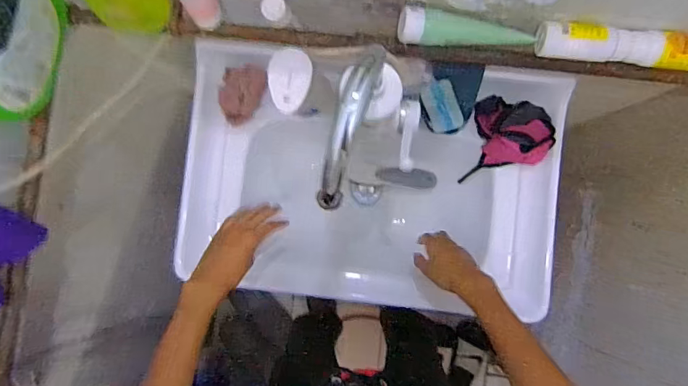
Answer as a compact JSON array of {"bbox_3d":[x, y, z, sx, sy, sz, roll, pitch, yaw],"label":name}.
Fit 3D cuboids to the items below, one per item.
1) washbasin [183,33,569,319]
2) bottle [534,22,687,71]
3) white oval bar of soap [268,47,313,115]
[{"bbox_3d":[0.042,-0.020,0.793,0.592,0.195,0.369,6,88,2],"label":"washbasin"},{"bbox_3d":[0.339,-0.177,0.539,0.207,0.039,0.040,8,88,2],"label":"bottle"},{"bbox_3d":[-0.073,-0.148,0.592,0.057,0.022,0.079,12,88,2],"label":"white oval bar of soap"}]

